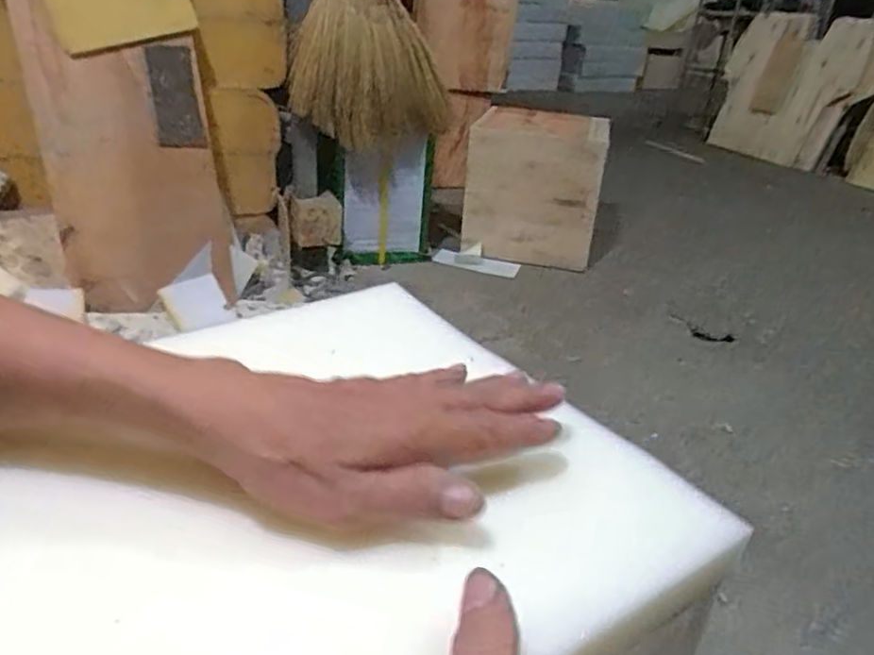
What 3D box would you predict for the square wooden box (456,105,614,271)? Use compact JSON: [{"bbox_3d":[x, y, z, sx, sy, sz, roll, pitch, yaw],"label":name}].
[{"bbox_3d":[0.241,-0.340,1.605,0.313,0.336,0.246,9,29,9],"label":"square wooden box"}]

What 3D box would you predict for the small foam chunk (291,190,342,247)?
[{"bbox_3d":[-0.247,-0.219,1.329,0.104,0.095,0.060,0,28,-8],"label":"small foam chunk"}]

